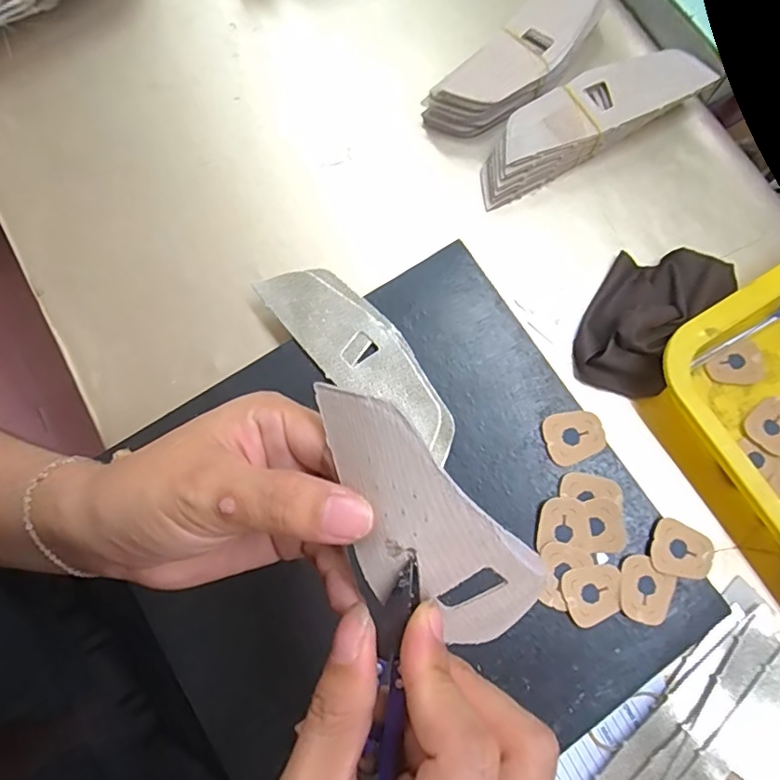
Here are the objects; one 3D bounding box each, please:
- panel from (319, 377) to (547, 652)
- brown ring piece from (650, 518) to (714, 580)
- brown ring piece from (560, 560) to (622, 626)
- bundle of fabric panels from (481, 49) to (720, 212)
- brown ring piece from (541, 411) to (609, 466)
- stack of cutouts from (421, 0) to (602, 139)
[{"bbox_3d":[0.011,0.046,0.172,0.042,0.037,0.103,-37,107,-7],"label":"panel"},{"bbox_3d":[0.182,0.100,0.336,0.036,0.004,0.032,20,79,5],"label":"brown ring piece"},{"bbox_3d":[0.126,0.124,0.331,0.037,0.004,0.033,-21,79,-4],"label":"brown ring piece"},{"bbox_3d":[0.146,-0.204,0.411,0.180,0.038,0.050,-28,79,-5],"label":"bundle of fabric panels"},{"bbox_3d":[0.120,0.030,0.353,0.038,0.004,0.033,-19,79,-3],"label":"brown ring piece"},{"bbox_3d":[0.104,-0.256,0.422,0.165,0.036,0.053,-42,81,-7],"label":"stack of cutouts"}]

